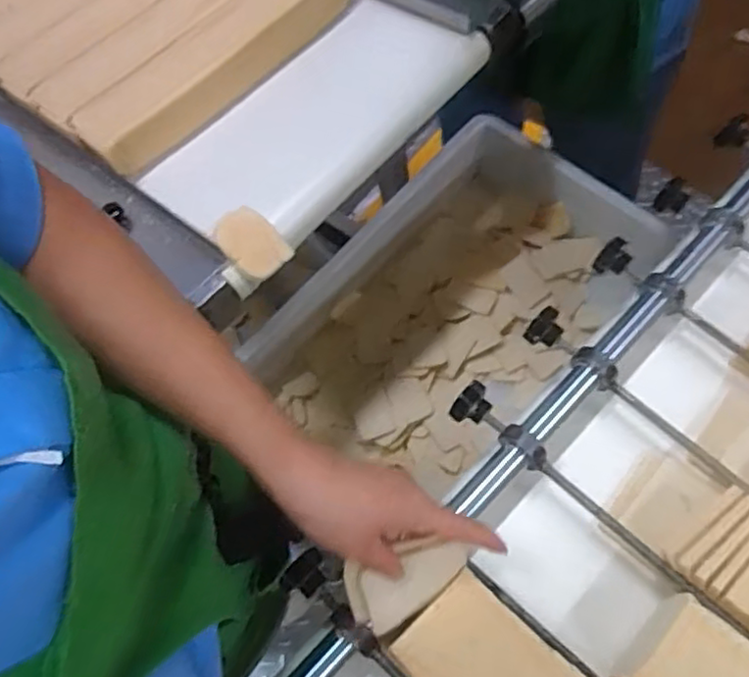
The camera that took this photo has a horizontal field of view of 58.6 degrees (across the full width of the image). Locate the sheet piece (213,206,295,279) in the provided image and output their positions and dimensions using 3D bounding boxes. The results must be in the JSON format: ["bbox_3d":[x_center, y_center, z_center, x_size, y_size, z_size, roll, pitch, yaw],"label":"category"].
[{"bbox_3d":[-0.125,-0.097,0.675,0.055,0.009,0.076,-38,82,-14],"label":"sheet piece"}]

